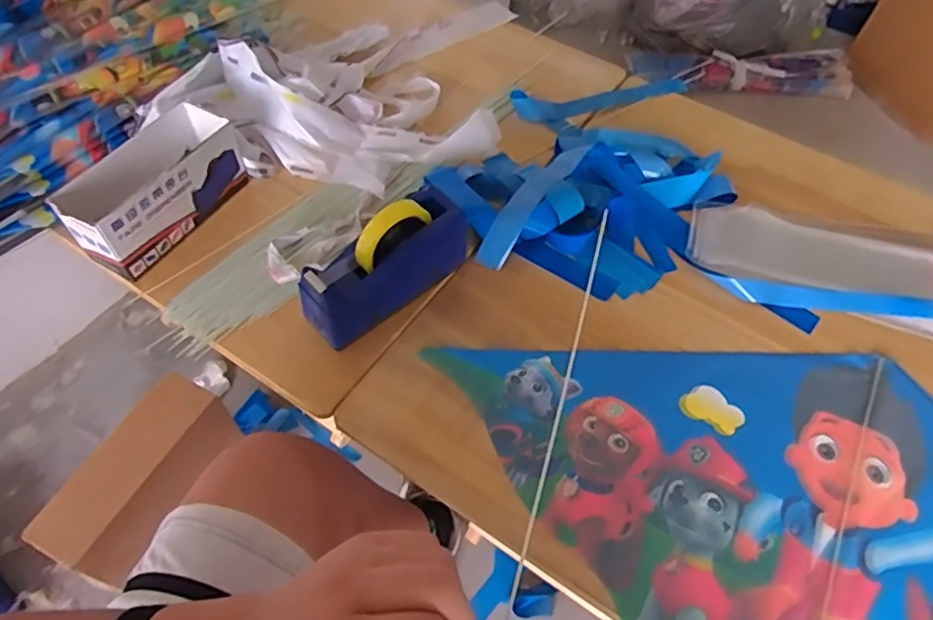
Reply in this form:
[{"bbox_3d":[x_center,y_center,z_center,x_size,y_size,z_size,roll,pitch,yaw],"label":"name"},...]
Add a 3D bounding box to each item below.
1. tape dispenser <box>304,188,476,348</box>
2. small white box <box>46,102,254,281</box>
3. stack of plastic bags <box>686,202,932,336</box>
[{"bbox_3d":[-0.091,-0.058,0.716,0.069,0.123,0.214,41,65,20],"label":"tape dispenser"},{"bbox_3d":[-0.383,-0.158,0.765,0.083,0.106,0.231,27,59,15],"label":"small white box"},{"bbox_3d":[0.517,-0.068,0.820,0.422,0.015,0.183,17,59,8],"label":"stack of plastic bags"}]

